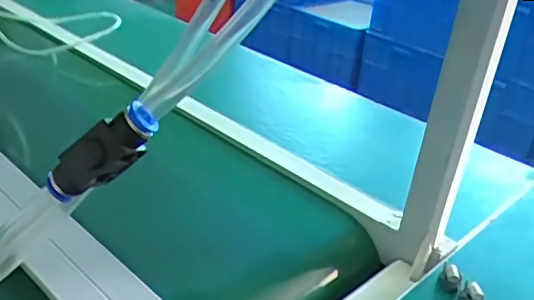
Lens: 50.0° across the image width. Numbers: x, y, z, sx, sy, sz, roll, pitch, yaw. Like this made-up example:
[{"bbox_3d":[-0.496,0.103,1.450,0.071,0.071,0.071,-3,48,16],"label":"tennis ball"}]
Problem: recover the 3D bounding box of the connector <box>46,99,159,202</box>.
[{"bbox_3d":[-0.062,0.002,0.212,0.048,0.018,0.014,-37,35,8],"label":"connector"}]

